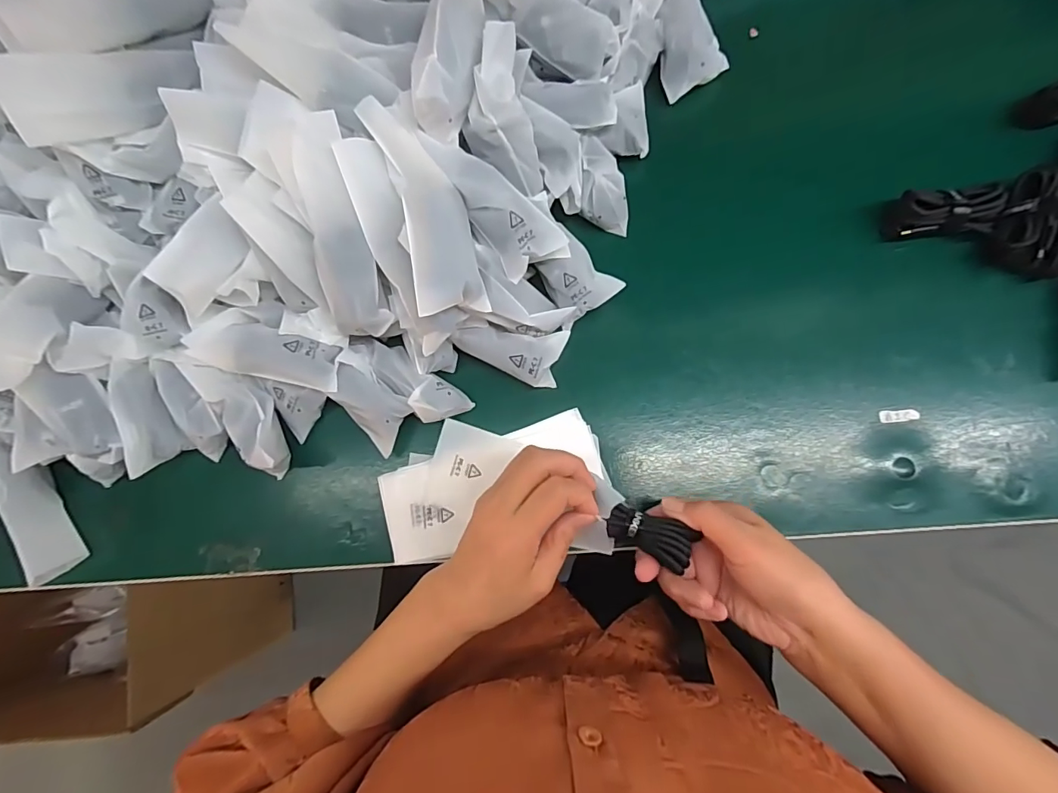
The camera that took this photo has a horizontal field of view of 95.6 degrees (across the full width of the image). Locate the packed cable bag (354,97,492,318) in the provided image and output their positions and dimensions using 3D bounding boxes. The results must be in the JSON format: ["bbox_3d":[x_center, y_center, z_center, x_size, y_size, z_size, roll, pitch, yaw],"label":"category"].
[{"bbox_3d":[-0.070,-0.131,0.330,0.046,0.026,0.144,-17,82,3],"label":"packed cable bag"}]

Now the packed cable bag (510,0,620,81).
[{"bbox_3d":[0.009,-0.288,0.356,0.136,0.024,0.041,17,88,-33],"label":"packed cable bag"}]

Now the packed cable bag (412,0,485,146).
[{"bbox_3d":[-0.050,-0.246,0.322,0.040,0.052,0.137,4,83,6],"label":"packed cable bag"}]

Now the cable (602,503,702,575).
[{"bbox_3d":[0.079,0.091,0.318,0.058,0.014,0.030,21,89,10],"label":"cable"}]

